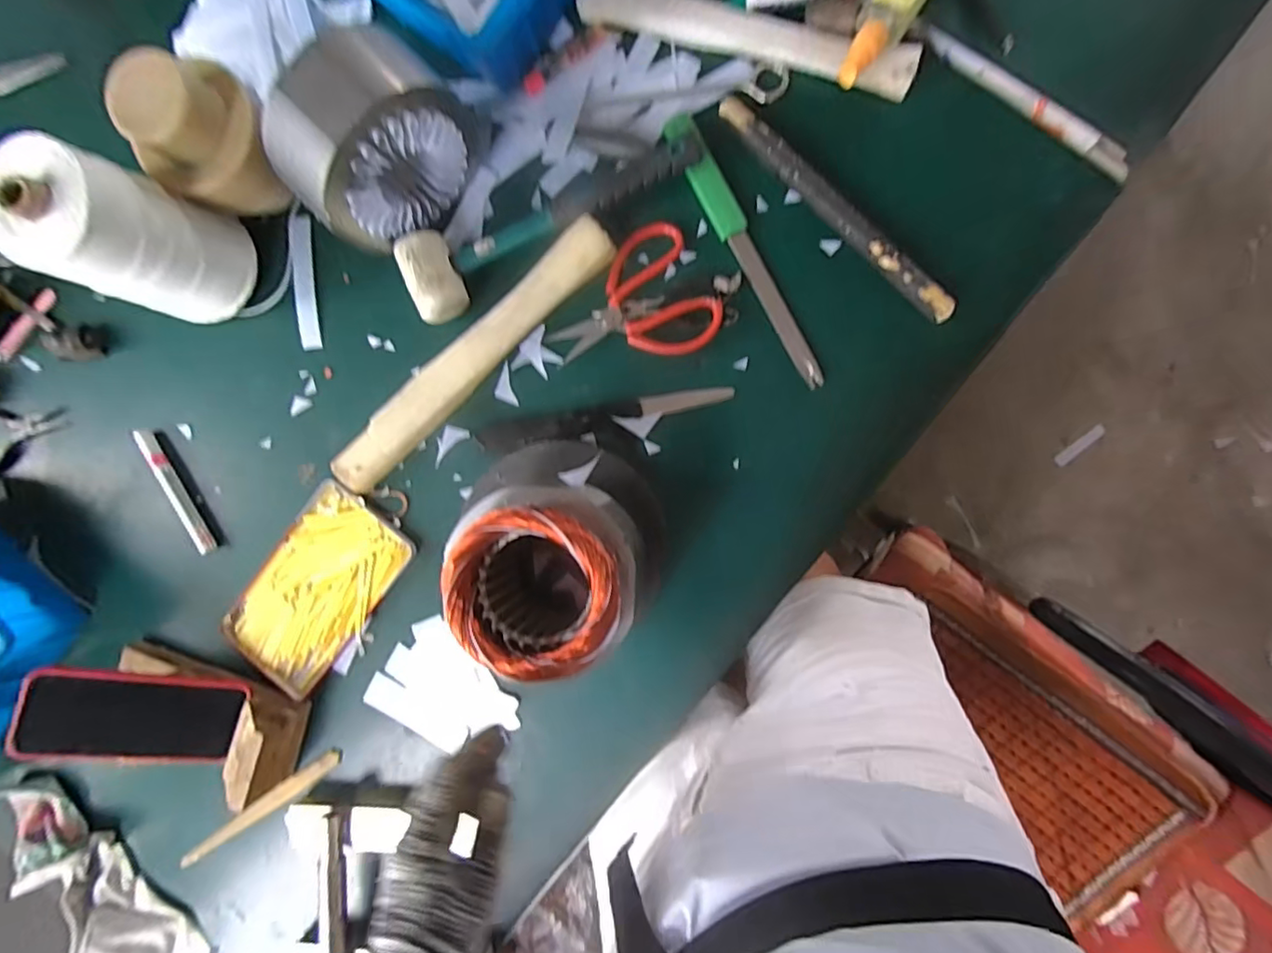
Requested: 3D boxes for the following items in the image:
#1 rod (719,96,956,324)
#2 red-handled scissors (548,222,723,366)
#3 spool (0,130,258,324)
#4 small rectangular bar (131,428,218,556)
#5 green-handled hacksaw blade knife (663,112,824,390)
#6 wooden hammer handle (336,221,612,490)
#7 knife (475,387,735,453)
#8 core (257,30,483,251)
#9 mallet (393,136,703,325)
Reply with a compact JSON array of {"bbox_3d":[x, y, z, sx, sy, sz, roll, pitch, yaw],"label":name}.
[{"bbox_3d":[0.174,-0.234,0.508,0.025,0.017,0.265,-44,86,6],"label":"rod"},{"bbox_3d":[-0.003,-0.166,0.529,0.154,0.025,0.112,-3,91,7],"label":"red-handled scissors"},{"bbox_3d":[-0.434,-0.206,0.510,0.090,0.171,0.105,21,94,6],"label":"spool"},{"bbox_3d":[-0.471,0.015,0.597,0.015,0.012,0.145,-32,87,7],"label":"small rectangular bar"},{"bbox_3d":[0.098,-0.204,0.519,0.027,0.021,0.273,-28,88,7],"label":"green-handled hacksaw blade knife"},{"bbox_3d":[-0.155,-0.109,0.548,0.333,0.031,0.042,-42,86,6],"label":"wooden hammer handle"},{"bbox_3d":[-0.032,-0.054,0.541,0.239,0.014,0.029,-9,90,7],"label":"knife"},{"bbox_3d":[-0.217,-0.279,0.495,0.091,0.141,0.157,40,95,5],"label":"core"},{"bbox_3d":[-0.084,-0.242,0.533,0.287,0.043,0.072,-29,87,7],"label":"mallet"}]

